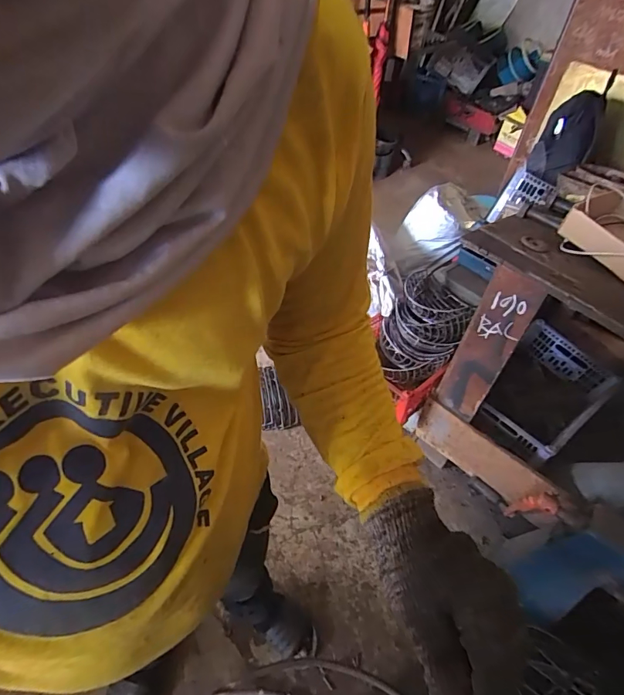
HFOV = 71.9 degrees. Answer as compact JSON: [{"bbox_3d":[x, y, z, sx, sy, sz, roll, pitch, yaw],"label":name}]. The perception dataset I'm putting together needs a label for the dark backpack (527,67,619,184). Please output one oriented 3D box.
[{"bbox_3d":[0.822,-0.690,1.383,0.155,0.260,0.233,24,50,15],"label":"dark backpack"}]

